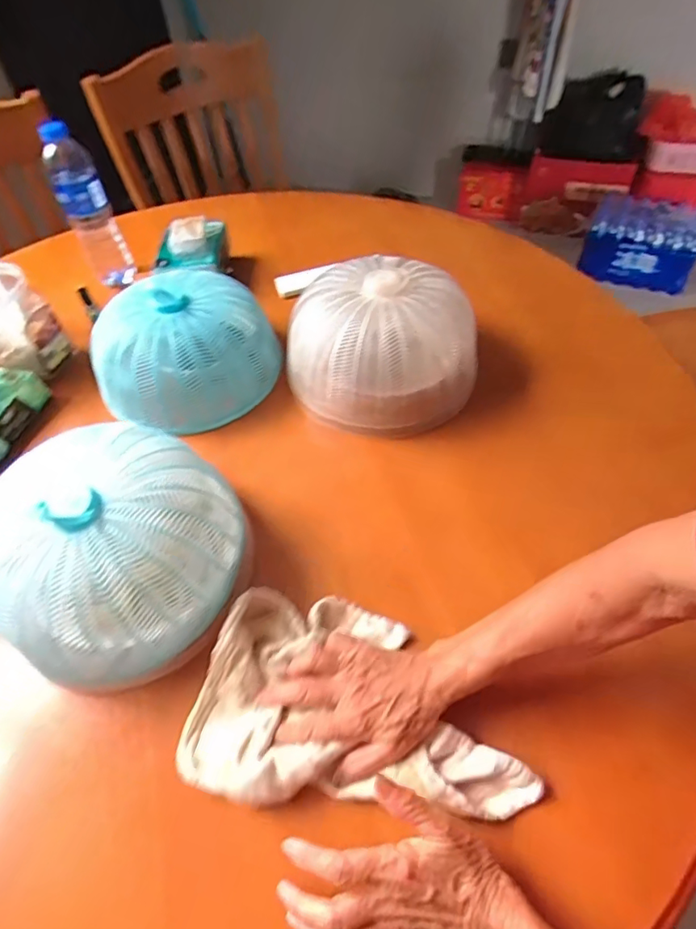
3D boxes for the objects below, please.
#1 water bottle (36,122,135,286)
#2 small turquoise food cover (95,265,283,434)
[{"bbox_3d":[-0.396,-0.388,0.805,0.067,0.228,0.062,-26,55,-15],"label":"water bottle"},{"bbox_3d":[-0.208,-0.151,0.675,0.204,0.119,0.220,35,62,26],"label":"small turquoise food cover"}]

